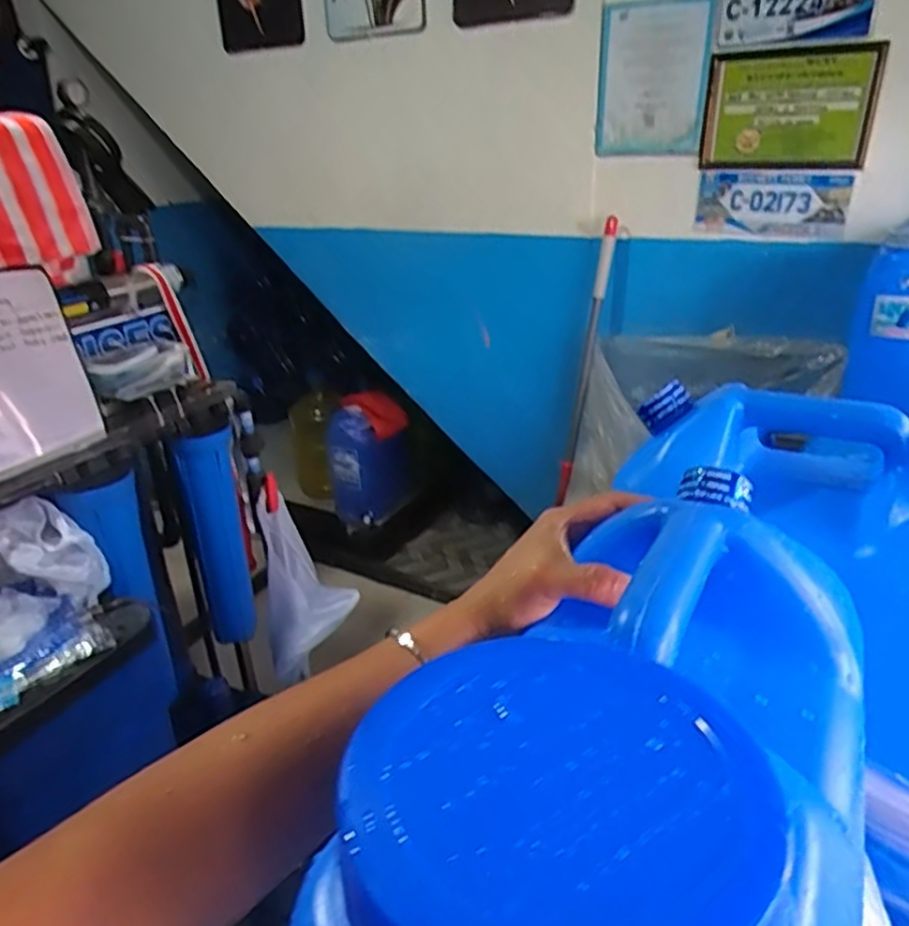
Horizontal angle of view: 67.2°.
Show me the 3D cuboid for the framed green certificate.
[{"bbox_3d":[0.697,-0.739,1.436,0.318,0.219,0.025,12,28,26],"label":"framed green certificate"}]

